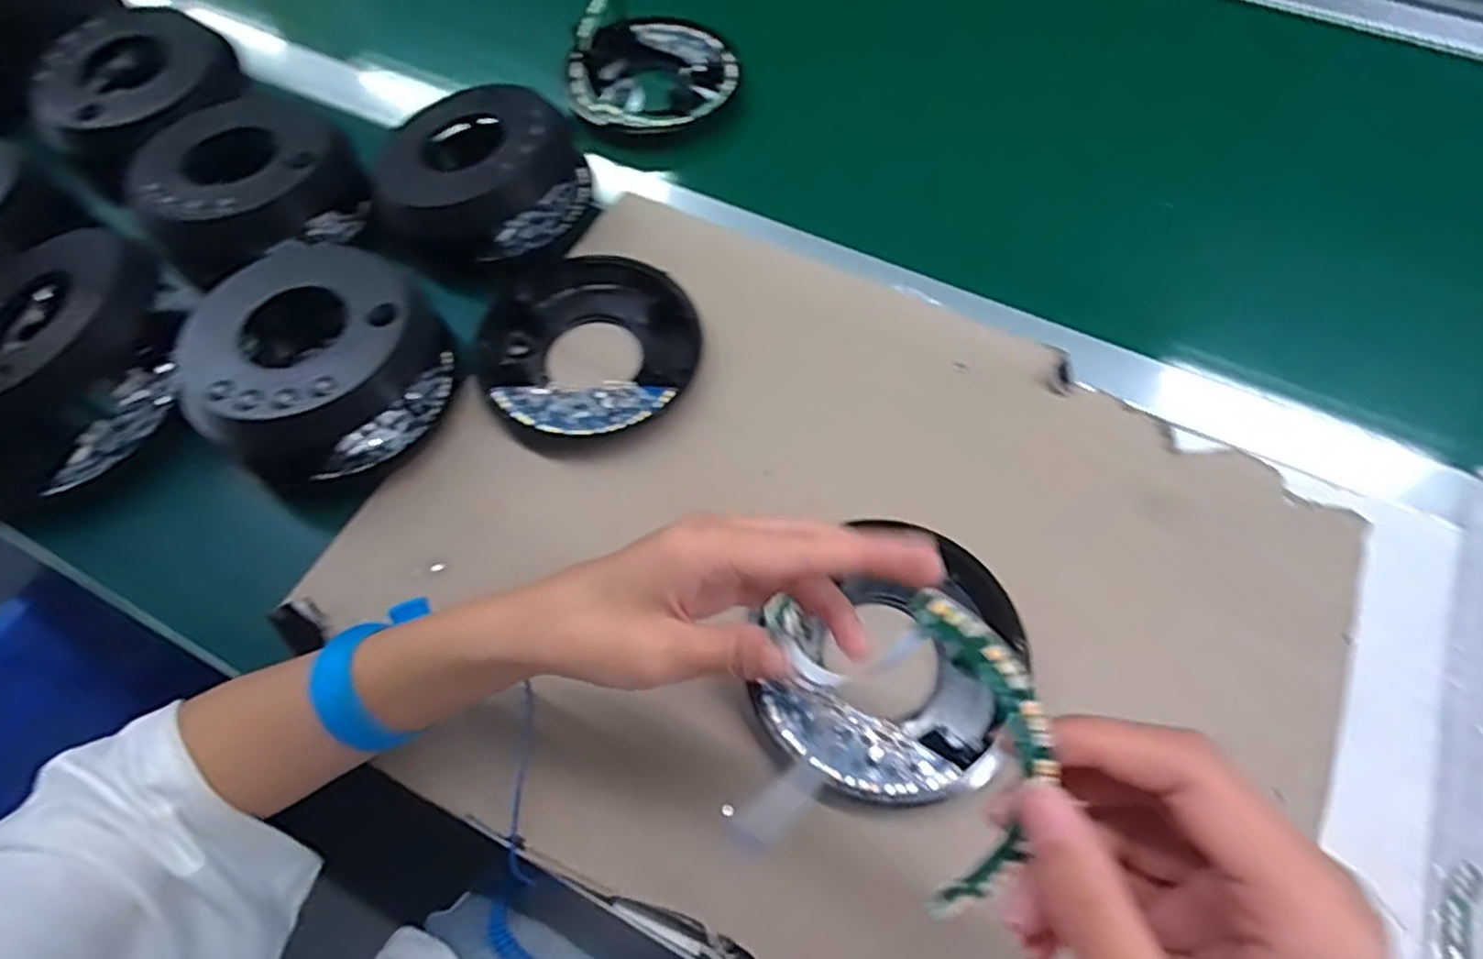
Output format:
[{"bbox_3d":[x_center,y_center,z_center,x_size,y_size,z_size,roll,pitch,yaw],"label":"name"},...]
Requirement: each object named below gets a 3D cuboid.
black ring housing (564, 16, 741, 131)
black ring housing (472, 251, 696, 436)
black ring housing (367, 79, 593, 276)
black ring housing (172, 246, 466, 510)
[{"bbox_3d":[-0.069,-0.302,0.544,0.119,0.027,0.120,0,64,1],"label":"black ring housing"},{"bbox_3d":[-0.091,-0.082,0.423,0.120,0.015,0.126,-32,67,-14],"label":"black ring housing"},{"bbox_3d":[-0.163,-0.192,0.462,0.126,0.058,0.120,-5,64,-1],"label":"black ring housing"},{"bbox_3d":[-0.227,-0.062,0.396,0.123,0.062,0.125,39,70,18],"label":"black ring housing"}]

